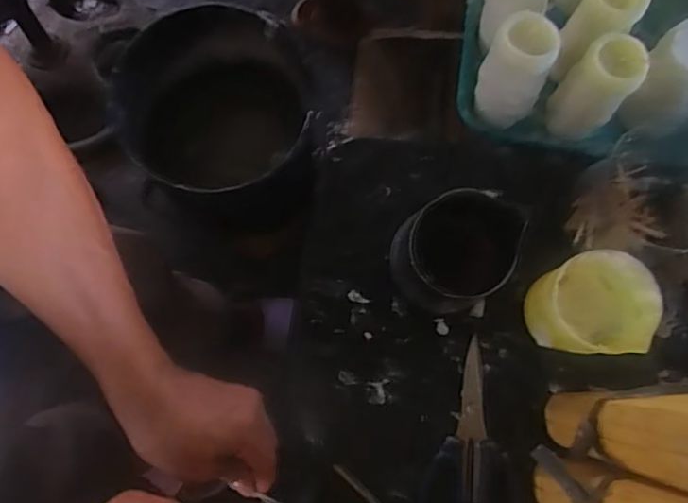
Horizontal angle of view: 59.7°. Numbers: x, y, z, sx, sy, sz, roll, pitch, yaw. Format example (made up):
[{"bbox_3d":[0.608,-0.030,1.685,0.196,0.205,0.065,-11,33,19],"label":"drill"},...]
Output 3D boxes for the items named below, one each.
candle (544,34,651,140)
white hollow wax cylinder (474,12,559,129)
[{"bbox_3d":[0.222,-0.143,0.537,0.053,0.105,0.050,0,75,-1],"label":"candle"},{"bbox_3d":[0.154,-0.163,0.548,0.056,0.108,0.054,15,75,3],"label":"white hollow wax cylinder"}]

